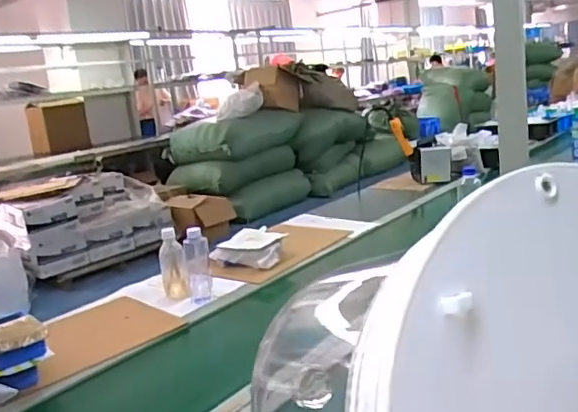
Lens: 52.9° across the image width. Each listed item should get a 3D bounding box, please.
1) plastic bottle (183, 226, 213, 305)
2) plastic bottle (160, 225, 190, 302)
[{"bbox_3d":[-0.222,0.142,1.416,0.062,0.172,0.058,-9,13,-11],"label":"plastic bottle"},{"bbox_3d":[-0.290,0.146,1.455,0.063,0.169,0.052,-9,14,-12],"label":"plastic bottle"}]

